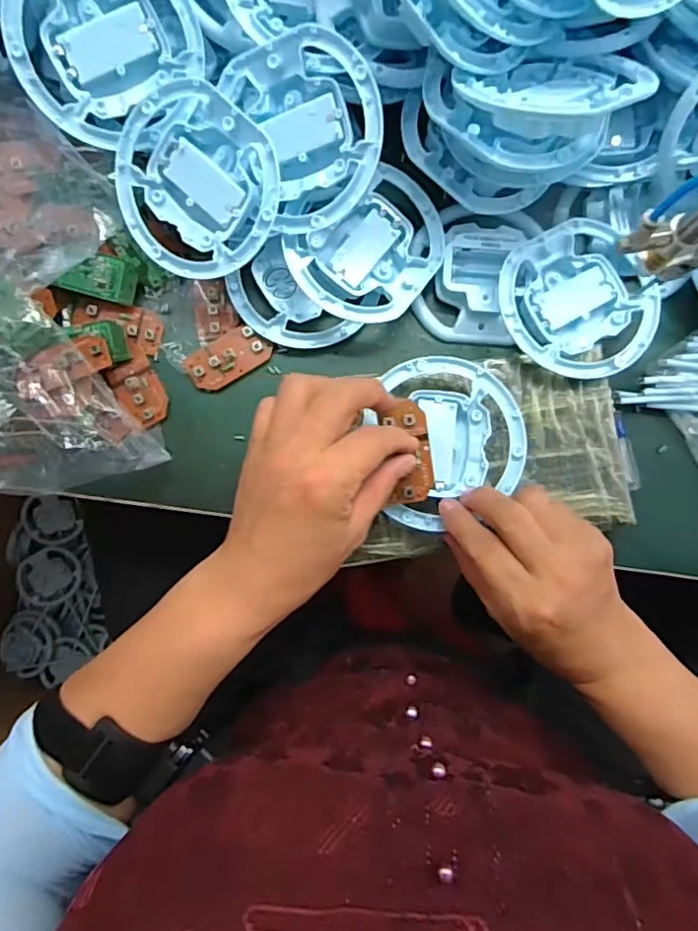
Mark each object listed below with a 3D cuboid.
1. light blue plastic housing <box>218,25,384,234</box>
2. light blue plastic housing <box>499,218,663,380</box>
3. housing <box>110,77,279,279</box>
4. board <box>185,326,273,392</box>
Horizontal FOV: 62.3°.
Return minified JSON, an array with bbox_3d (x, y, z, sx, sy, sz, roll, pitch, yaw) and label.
[{"bbox_3d":[-0.019,-0.199,0.340,0.082,0.023,0.103,-15,104,27],"label":"light blue plastic housing"},{"bbox_3d":[0.154,-0.109,0.383,0.103,0.025,0.099,0,89,-1],"label":"light blue plastic housing"},{"bbox_3d":[-0.095,-0.173,0.351,0.113,0.016,0.097,43,114,0],"label":"housing"},{"bbox_3d":[-0.083,-0.074,0.394,0.056,0.005,0.028,-31,89,-1],"label":"board"}]

